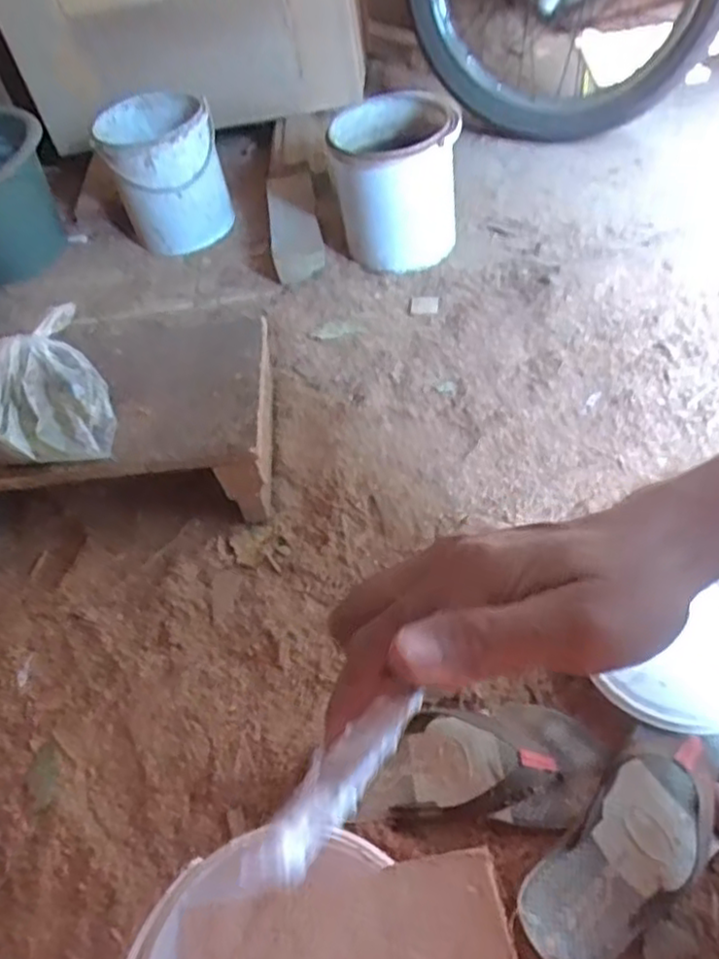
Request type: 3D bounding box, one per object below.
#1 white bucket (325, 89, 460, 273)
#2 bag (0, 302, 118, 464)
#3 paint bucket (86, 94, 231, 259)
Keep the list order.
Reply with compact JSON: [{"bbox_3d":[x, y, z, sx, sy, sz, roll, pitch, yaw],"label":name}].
[{"bbox_3d":[0.053,-0.461,1.086,0.173,0.216,0.177,-5,53,6],"label":"white bucket"},{"bbox_3d":[-0.341,-0.093,0.716,0.153,0.134,0.129,-30,54,-12],"label":"bag"},{"bbox_3d":[-0.312,-0.491,1.151,0.177,0.199,0.177,-5,53,6],"label":"paint bucket"}]

